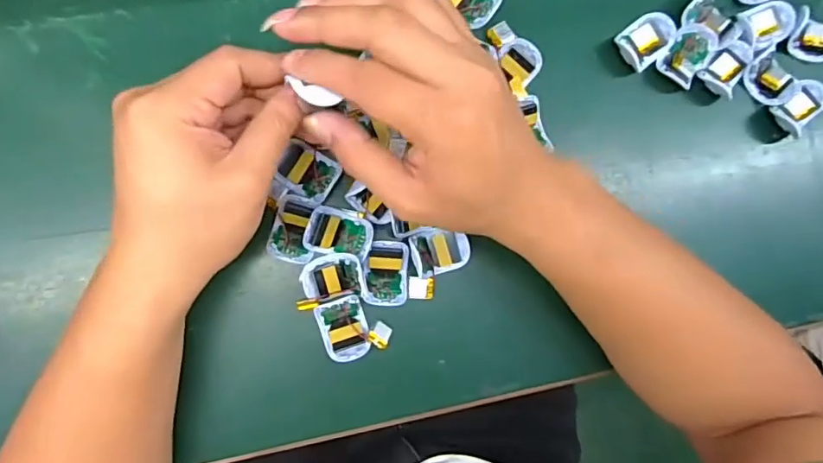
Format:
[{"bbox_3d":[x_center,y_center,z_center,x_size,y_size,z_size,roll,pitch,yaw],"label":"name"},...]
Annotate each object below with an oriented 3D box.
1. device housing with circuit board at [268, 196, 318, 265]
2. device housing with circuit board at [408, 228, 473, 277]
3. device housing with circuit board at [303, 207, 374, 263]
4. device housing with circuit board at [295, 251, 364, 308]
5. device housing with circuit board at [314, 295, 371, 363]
[{"bbox_3d":[-0.076,-0.002,0.354,0.028,0.010,0.042,10,88,-8],"label":"device housing with circuit board"},{"bbox_3d":[0.020,0.013,0.370,0.039,0.013,0.031,-16,92,-8],"label":"device housing with circuit board"},{"bbox_3d":[-0.046,0.001,0.354,0.041,0.017,0.030,13,87,-8],"label":"device housing with circuit board"},{"bbox_3d":[-0.053,0.031,0.353,0.042,0.018,0.030,-12,91,-8],"label":"device housing with circuit board"},{"bbox_3d":[-0.044,0.065,0.357,0.030,0.008,0.040,-16,91,-8],"label":"device housing with circuit board"}]

